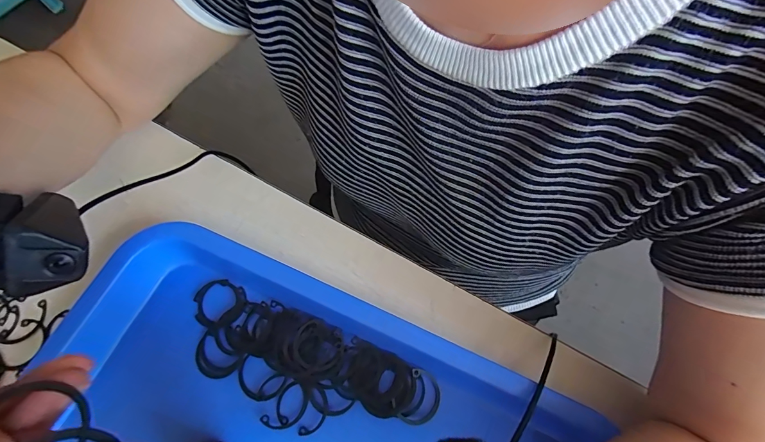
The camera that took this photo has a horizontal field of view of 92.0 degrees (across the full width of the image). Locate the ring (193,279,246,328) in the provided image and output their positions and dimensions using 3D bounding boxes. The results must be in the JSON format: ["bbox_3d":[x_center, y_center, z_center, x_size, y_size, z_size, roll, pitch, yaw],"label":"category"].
[{"bbox_3d":[-0.127,0.064,0.286,0.038,0.007,0.036,0,68,-1],"label":"ring"}]

